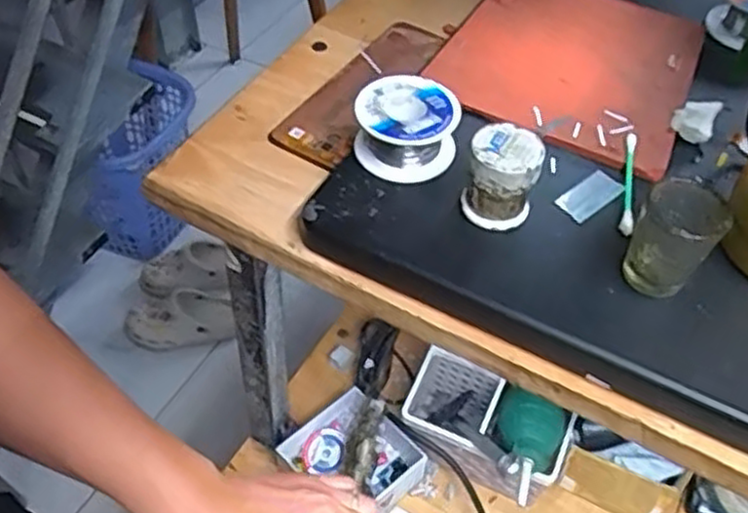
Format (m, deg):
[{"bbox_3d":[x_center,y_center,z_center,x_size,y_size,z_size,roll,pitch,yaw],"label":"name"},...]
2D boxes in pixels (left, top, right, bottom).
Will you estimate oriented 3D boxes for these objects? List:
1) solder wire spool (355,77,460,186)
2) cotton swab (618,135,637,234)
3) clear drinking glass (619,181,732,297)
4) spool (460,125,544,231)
[{"bbox_3d":[0.017,-0.069,0.409,0.054,0.035,0.054,2,50,-2],"label":"solder wire spool"},{"bbox_3d":[0.138,-0.039,0.400,0.008,0.013,0.070,12,50,7],"label":"cotton swab"},{"bbox_3d":[0.137,-0.006,0.344,0.034,0.049,0.034,22,52,15],"label":"clear drinking glass"},{"bbox_3d":[0.063,-0.038,0.370,0.034,0.044,0.030,18,51,12],"label":"spool"}]

